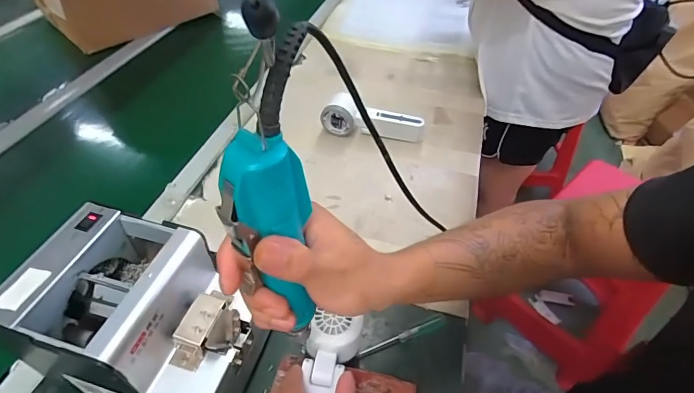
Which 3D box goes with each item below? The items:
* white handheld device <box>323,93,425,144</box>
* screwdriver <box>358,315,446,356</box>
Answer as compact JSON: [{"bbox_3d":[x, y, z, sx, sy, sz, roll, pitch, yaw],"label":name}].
[{"bbox_3d":[0.045,-0.130,0.670,0.165,0.049,0.050,12,47,11],"label":"white handheld device"},{"bbox_3d":[0.062,0.153,0.434,0.103,0.010,0.012,-17,49,-17],"label":"screwdriver"}]

